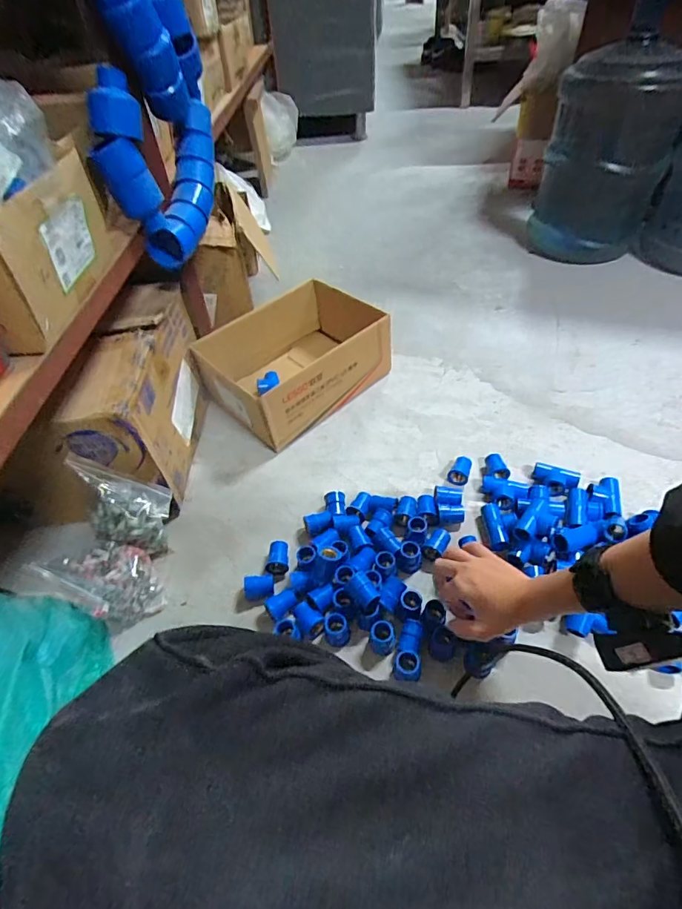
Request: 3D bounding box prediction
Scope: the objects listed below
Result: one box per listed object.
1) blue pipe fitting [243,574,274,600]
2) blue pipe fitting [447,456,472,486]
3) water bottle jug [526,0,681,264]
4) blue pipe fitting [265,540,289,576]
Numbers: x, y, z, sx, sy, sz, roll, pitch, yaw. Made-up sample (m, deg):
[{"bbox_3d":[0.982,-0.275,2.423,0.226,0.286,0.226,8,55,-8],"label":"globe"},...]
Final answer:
[{"bbox_3d":[-0.107,0.178,0.614,0.040,0.026,0.029,-4,47,1],"label":"blue pipe fitting"},{"bbox_3d":[0.183,0.027,0.713,0.030,0.036,0.034,15,50,17],"label":"blue pipe fitting"},{"bbox_3d":[0.592,-0.675,1.029,0.251,0.453,0.283,15,50,17],"label":"water bottle jug"},{"bbox_3d":[-0.086,0.142,0.637,0.029,0.031,0.041,3,47,7],"label":"blue pipe fitting"}]

